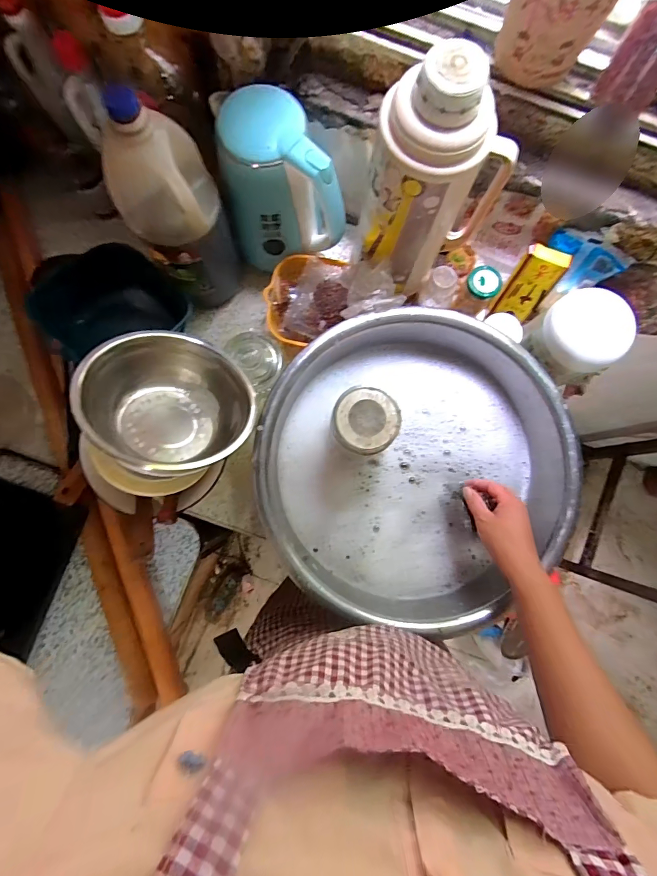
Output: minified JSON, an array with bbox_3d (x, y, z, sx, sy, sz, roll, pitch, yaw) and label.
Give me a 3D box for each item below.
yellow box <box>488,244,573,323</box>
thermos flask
[{"bbox_3d":[0.304,-0.229,0.579,0.061,0.118,0.024,28,64,8],"label":"yellow box"},{"bbox_3d":[0.115,-0.294,0.461,0.131,0.266,0.100,-24,85,-5],"label":"thermos flask"}]

